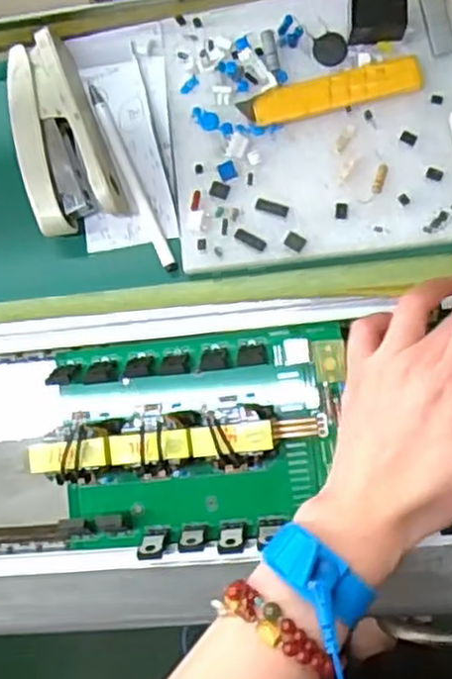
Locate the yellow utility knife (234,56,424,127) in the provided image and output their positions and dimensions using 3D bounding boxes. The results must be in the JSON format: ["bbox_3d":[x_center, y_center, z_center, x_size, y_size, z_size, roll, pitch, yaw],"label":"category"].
[{"bbox_3d":[0.061,-0.144,0.428,0.103,0.011,0.021,-12,86,7],"label":"yellow utility knife"}]

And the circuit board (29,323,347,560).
[{"bbox_3d":[-0.019,0.060,0.424,0.168,0.062,0.123,-5,87,7],"label":"circuit board"}]

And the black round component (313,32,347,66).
[{"bbox_3d":[0.061,-0.171,0.432,0.019,0.004,0.019,0,87,8],"label":"black round component"}]

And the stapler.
[{"bbox_3d":[-0.103,-0.122,0.445,0.052,0.025,0.113,-22,85,6],"label":"stapler"}]

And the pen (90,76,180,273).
[{"bbox_3d":[-0.059,-0.101,0.449,0.009,0.011,0.131,-25,84,6],"label":"pen"}]

